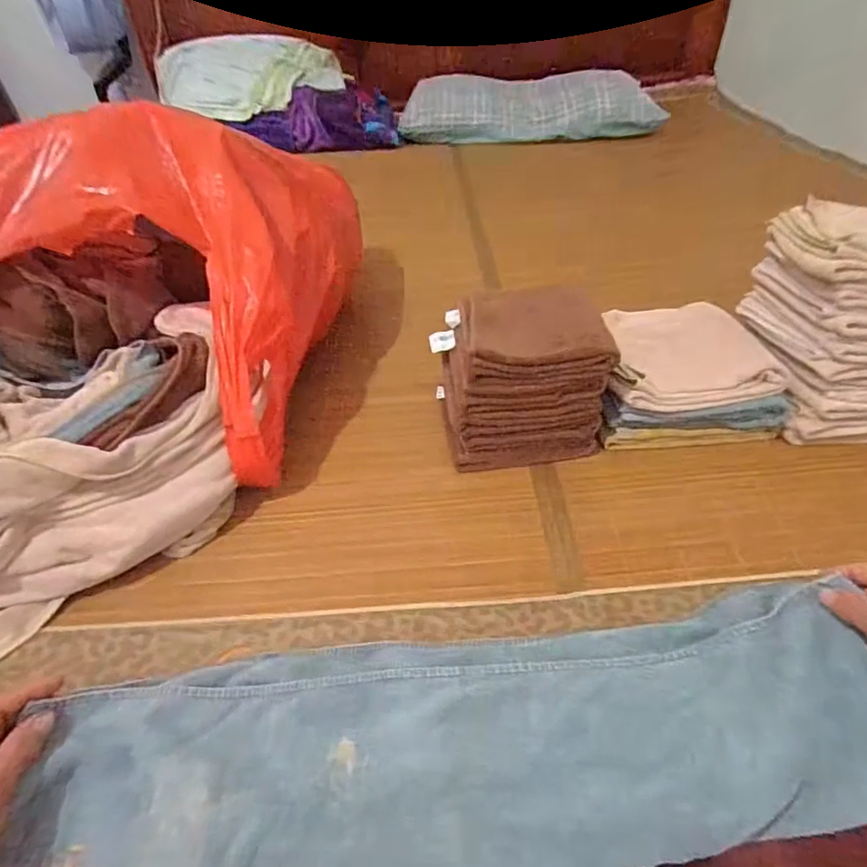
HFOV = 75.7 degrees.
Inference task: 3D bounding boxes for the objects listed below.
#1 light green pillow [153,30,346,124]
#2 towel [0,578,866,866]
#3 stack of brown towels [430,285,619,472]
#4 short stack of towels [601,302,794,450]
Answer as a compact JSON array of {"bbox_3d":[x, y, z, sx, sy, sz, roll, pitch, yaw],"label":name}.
[{"bbox_3d":[-0.512,-1.014,1.556,0.514,0.131,0.403,-14,41,-10],"label":"light green pillow"},{"bbox_3d":[0.022,0.217,0.385,0.571,0.036,0.154,-7,57,-1],"label":"towel"},{"bbox_3d":[0.088,-0.057,0.587,0.159,0.129,0.146,-10,41,-5],"label":"stack of brown towels"},{"bbox_3d":[0.264,-0.069,0.610,0.175,0.075,0.168,-3,41,3],"label":"short stack of towels"}]

